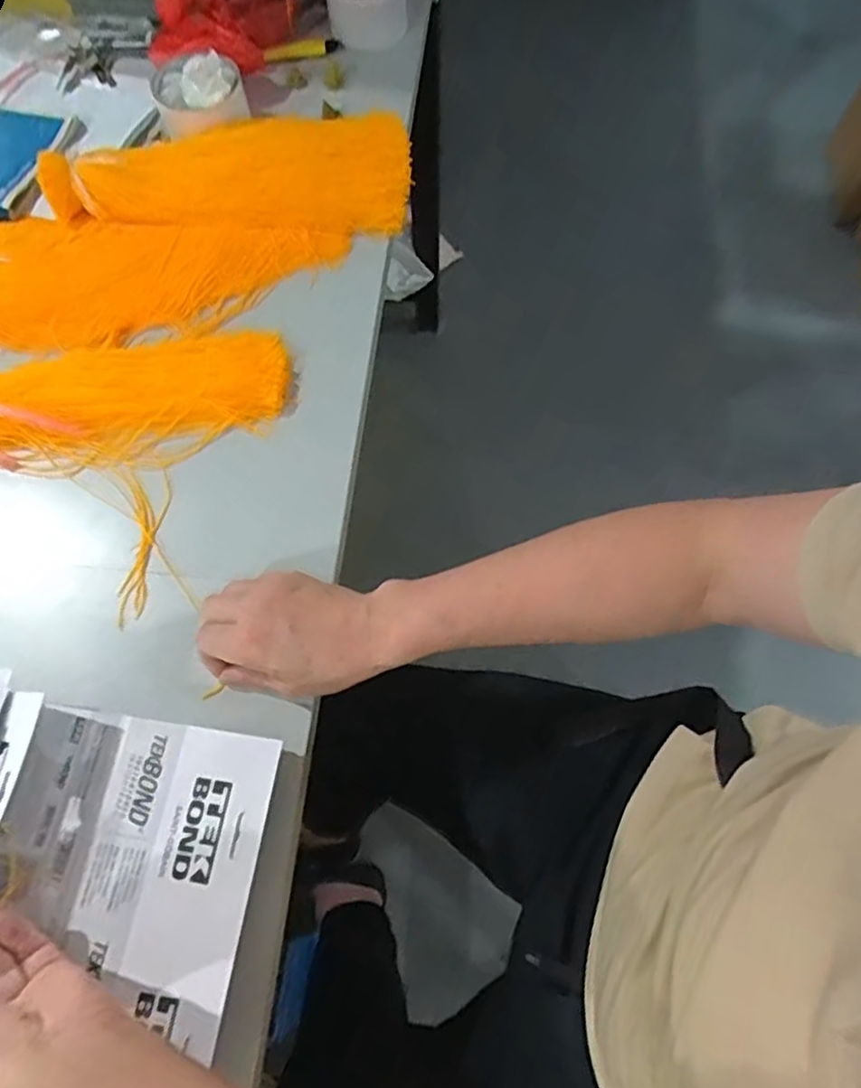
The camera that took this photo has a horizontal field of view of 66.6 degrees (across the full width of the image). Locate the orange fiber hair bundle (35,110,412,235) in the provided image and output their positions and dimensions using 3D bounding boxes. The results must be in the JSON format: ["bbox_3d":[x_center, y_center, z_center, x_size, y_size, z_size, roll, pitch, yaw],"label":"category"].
[{"bbox_3d":[-0.190,-0.352,0.629,0.341,0.040,0.121,-5,70,-4],"label":"orange fiber hair bundle"}]

